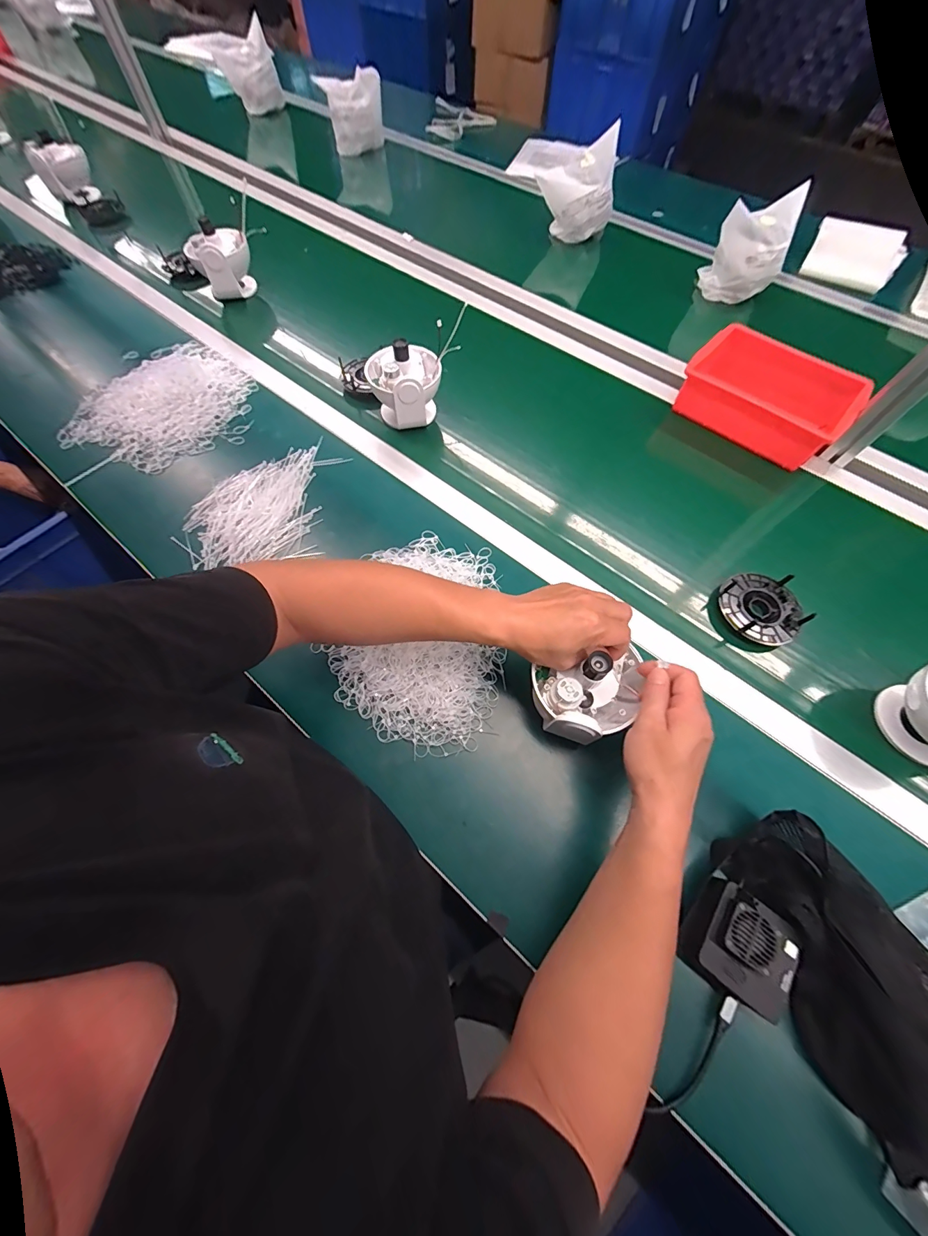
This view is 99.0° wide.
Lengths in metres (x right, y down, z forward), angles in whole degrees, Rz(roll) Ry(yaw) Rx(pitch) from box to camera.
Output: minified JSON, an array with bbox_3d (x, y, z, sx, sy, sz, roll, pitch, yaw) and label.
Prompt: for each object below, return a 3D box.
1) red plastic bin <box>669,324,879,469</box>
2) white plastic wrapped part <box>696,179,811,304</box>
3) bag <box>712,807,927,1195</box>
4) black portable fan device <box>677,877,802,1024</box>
[{"bbox_3d":[0.494,-0.365,0.652,0.246,0.073,0.151,42,71,17],"label":"red plastic bin"},{"bbox_3d":[0.574,-0.732,0.793,0.140,0.143,0.105,-1,65,-2],"label":"white plastic wrapped part"},{"bbox_3d":[0.353,0.338,0.313,0.116,0.110,0.332,-23,67,-11],"label":"bag"},{"bbox_3d":[0.248,0.296,0.360,0.080,0.051,0.082,38,70,15],"label":"black portable fan device"}]

